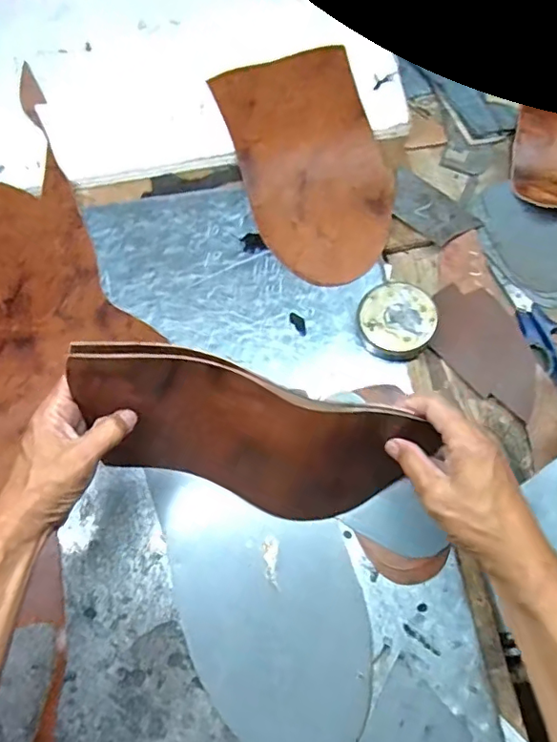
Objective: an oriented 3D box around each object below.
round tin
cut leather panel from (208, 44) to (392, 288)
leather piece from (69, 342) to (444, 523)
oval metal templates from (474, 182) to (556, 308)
[{"bbox_3d":[0.117,-0.049,0.540,0.073,0.031,0.076,0,73,2],"label":"round tin"},{"bbox_3d":[0.038,-0.241,0.615,0.155,0.011,0.300,-18,77,-3],"label":"cut leather panel"},{"bbox_3d":[-0.026,0.061,0.445,0.268,0.168,0.037,15,45,-8],"label":"leather piece"},{"bbox_3d":[0.295,-0.142,0.601,0.115,0.009,0.164,-9,73,-1],"label":"oval metal templates"}]

